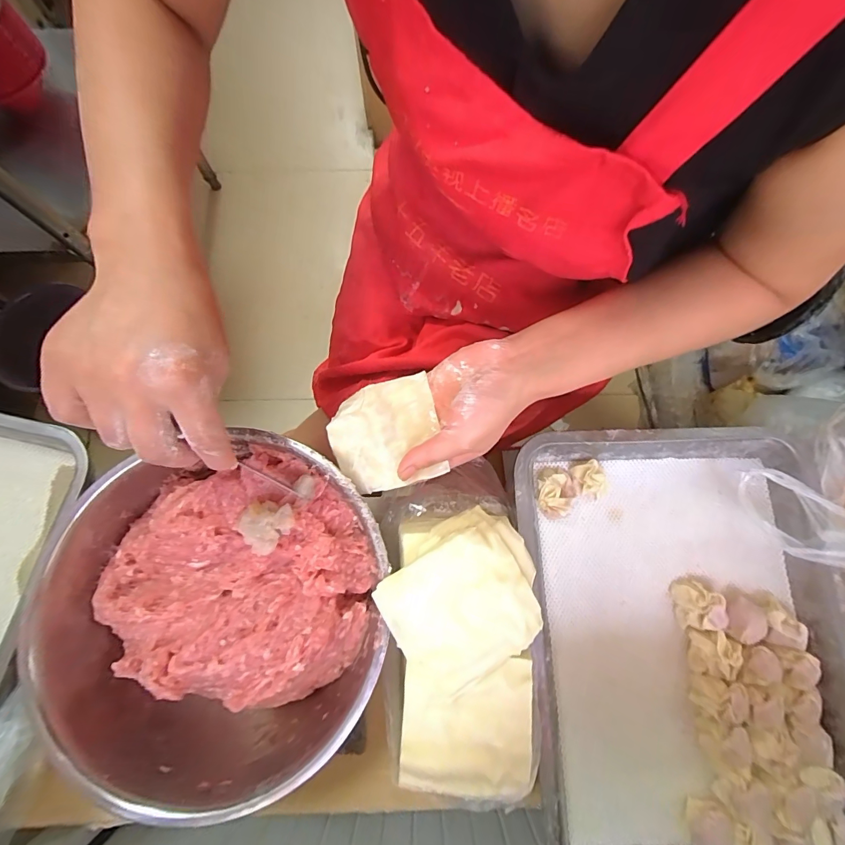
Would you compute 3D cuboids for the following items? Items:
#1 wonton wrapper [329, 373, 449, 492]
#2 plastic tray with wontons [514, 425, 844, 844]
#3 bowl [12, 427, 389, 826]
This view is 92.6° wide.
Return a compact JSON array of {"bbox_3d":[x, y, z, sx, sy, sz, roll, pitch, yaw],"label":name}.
[{"bbox_3d":[-0.030,0.009,0.314,0.082,0.008,0.082,-15,77,0],"label":"wonton wrapper"},{"bbox_3d":[0.209,0.178,0.334,0.246,0.045,0.341,-1,77,0],"label":"plastic tray with wontons"},{"bbox_3d":[-0.148,0.138,0.311,0.238,0.083,0.223,0,77,0],"label":"bowl"}]

